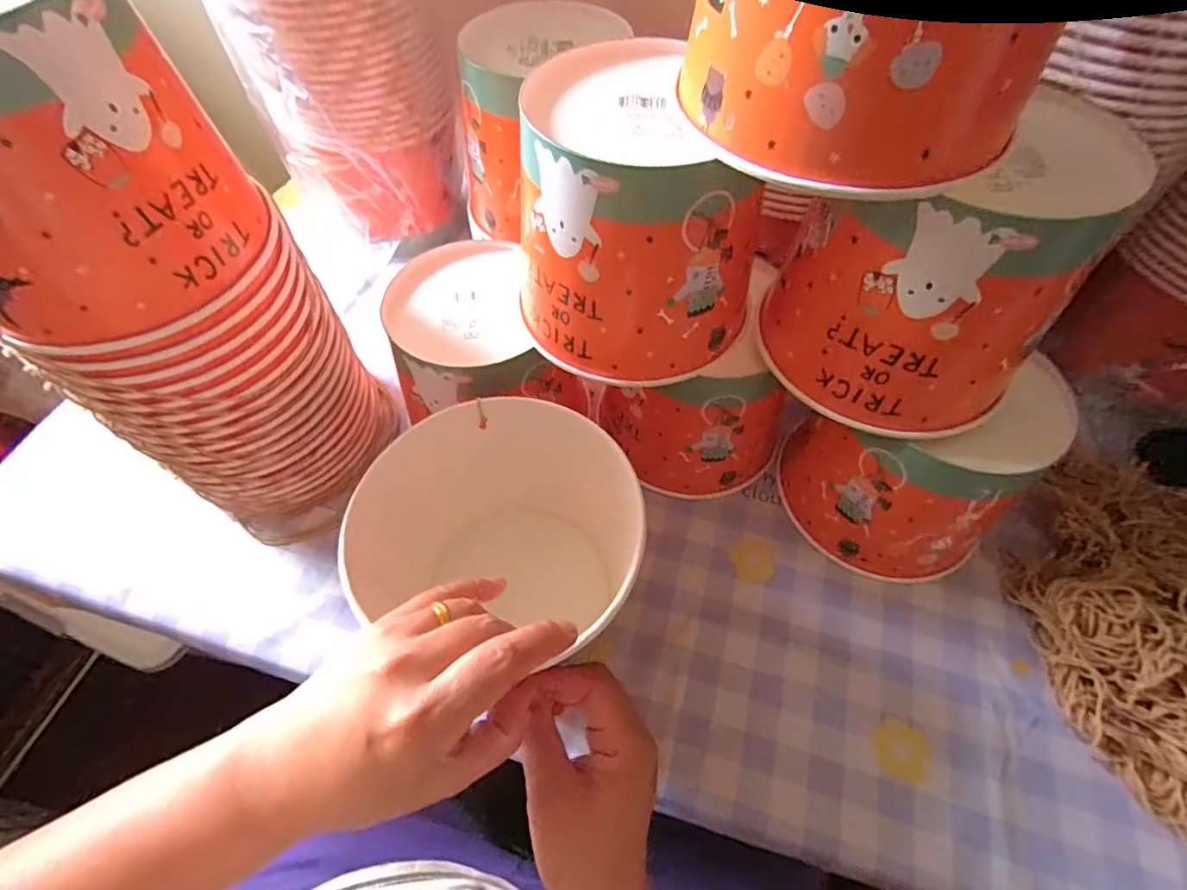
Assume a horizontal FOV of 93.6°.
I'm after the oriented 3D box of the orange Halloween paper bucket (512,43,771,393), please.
[{"bbox_3d":[0.017,-0.134,0.334,0.131,0.131,0.142,-1,59,1],"label":"orange Halloween paper bucket"}]

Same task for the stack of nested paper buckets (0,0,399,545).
[{"bbox_3d":[-0.257,-0.087,0.350,0.148,0.330,0.130,-33,63,-19],"label":"stack of nested paper buckets"}]

